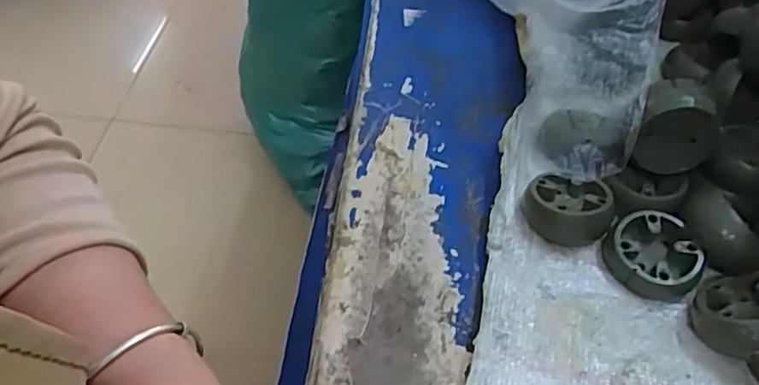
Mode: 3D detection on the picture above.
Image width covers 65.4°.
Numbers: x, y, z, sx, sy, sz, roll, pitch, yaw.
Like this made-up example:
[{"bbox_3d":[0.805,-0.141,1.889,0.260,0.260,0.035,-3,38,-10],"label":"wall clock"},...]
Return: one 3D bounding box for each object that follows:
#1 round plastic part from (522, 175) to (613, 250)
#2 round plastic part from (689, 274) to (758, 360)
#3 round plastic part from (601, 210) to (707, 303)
[{"bbox_3d":[0.117,0.008,0.367,0.051,0.024,0.042,23,51,16],"label":"round plastic part"},{"bbox_3d":[0.195,0.063,0.313,0.050,0.020,0.051,-32,23,-25],"label":"round plastic part"},{"bbox_3d":[0.160,0.038,0.349,0.046,0.025,0.048,2,48,-3],"label":"round plastic part"}]

